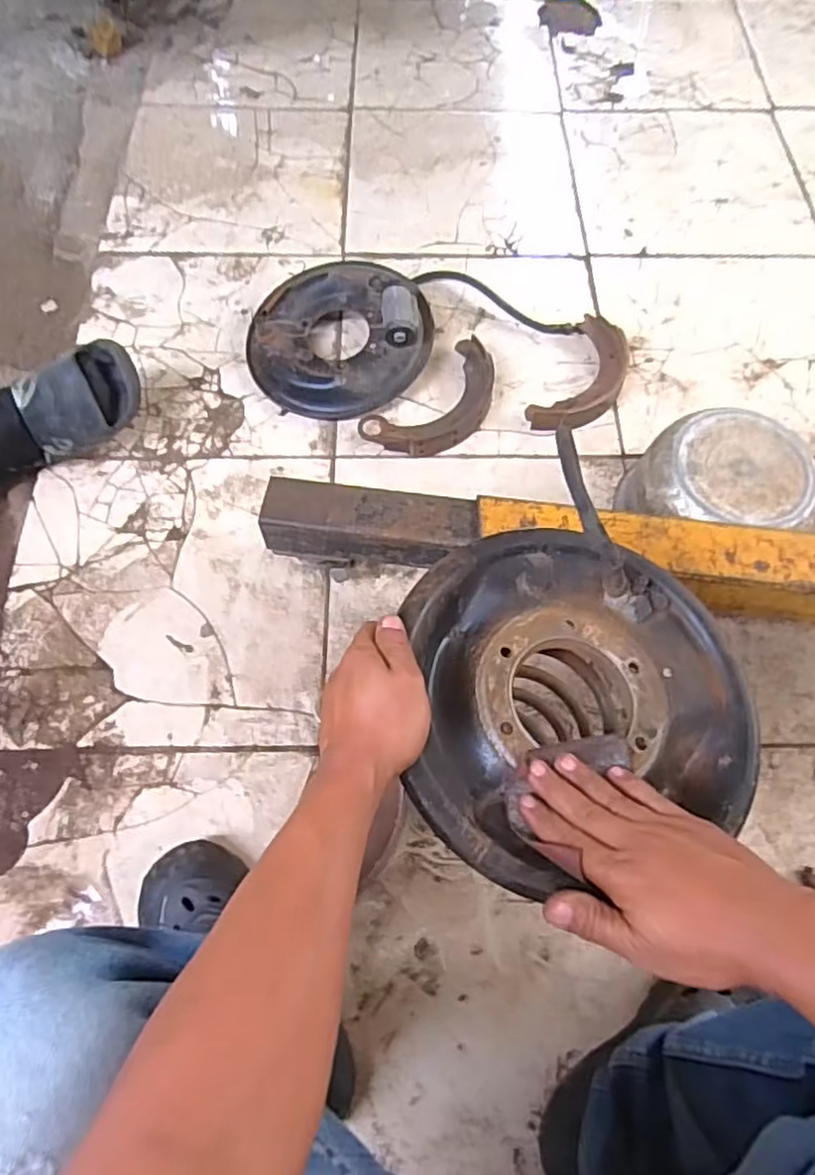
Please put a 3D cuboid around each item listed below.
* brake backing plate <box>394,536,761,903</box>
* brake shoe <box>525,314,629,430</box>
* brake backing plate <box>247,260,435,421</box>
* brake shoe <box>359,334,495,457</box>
[{"bbox_3d":[0.118,0.068,0.492,0.254,0.054,0.238,0,67,0],"label":"brake backing plate"},{"bbox_3d":[0.263,-0.305,0.998,0.098,0.031,0.228,30,70,12],"label":"brake shoe"},{"bbox_3d":[-0.102,-0.371,1.003,0.264,0.085,0.242,0,67,0],"label":"brake backing plate"},{"bbox_3d":[0.050,-0.264,0.982,0.230,0.034,0.121,-42,73,-16],"label":"brake shoe"}]

